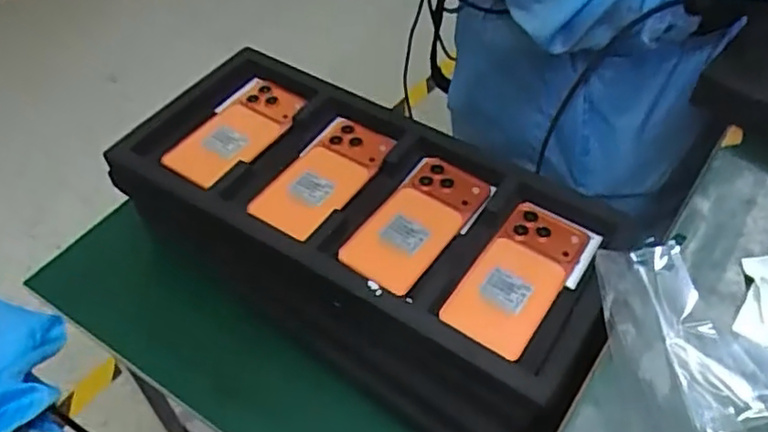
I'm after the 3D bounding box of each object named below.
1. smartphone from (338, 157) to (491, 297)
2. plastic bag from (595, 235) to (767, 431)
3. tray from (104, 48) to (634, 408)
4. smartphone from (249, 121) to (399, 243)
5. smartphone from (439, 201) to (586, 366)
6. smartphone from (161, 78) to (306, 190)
[{"bbox_3d":[0.032,0.006,0.619,0.077,0.017,0.158,29,56,20],"label":"smartphone"},{"bbox_3d":[0.192,0.092,0.384,0.098,0.024,0.176,1,51,-1],"label":"plastic bag"},{"bbox_3d":[-0.022,-0.014,0.635,0.477,0.043,0.232,24,54,20],"label":"tray"},{"bbox_3d":[-0.061,-0.041,0.651,0.080,0.017,0.159,26,55,18],"label":"smartphone"},{"bbox_3d":[0.120,0.054,0.579,0.076,0.012,0.161,28,56,19],"label":"smartphone"},{"bbox_3d":[-0.160,-0.093,0.693,0.081,0.015,0.161,38,63,20],"label":"smartphone"}]

